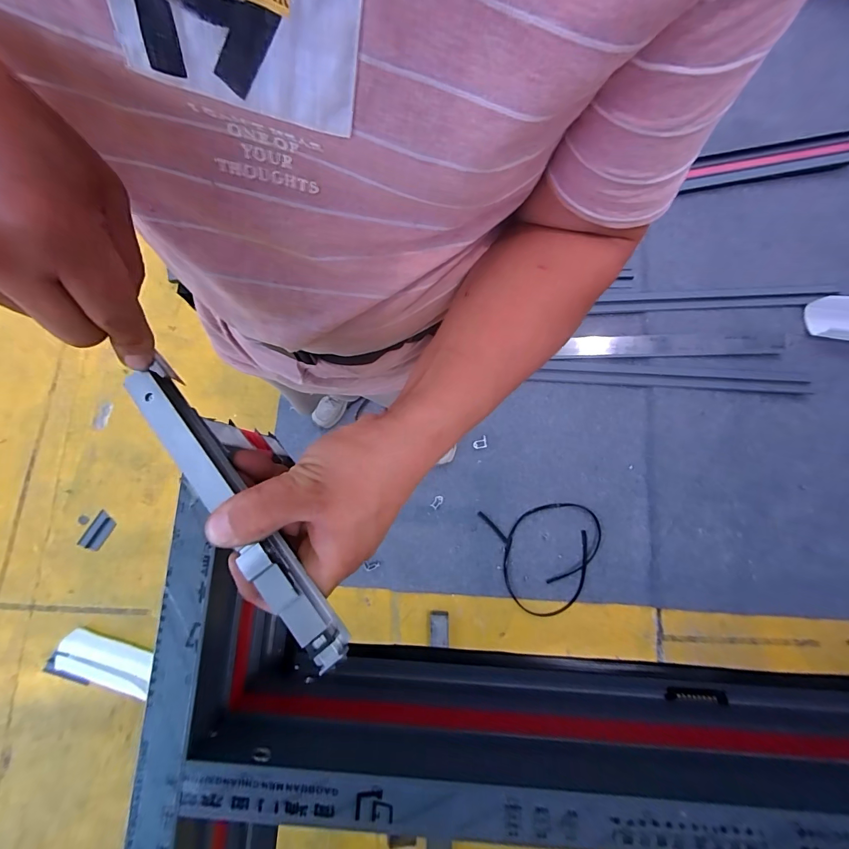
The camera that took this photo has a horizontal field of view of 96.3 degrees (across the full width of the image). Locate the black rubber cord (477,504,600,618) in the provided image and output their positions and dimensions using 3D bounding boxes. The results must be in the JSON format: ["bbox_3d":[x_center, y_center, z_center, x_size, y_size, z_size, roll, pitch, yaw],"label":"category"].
[{"bbox_3d":[0.401,0.453,1.271,0.393,0.026,0.352,-6,81,2],"label":"black rubber cord"}]

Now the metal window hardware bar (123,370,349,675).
[{"bbox_3d":[-0.105,0.047,0.208,0.022,0.018,0.193,-38,82,-8],"label":"metal window hardware bar"}]

